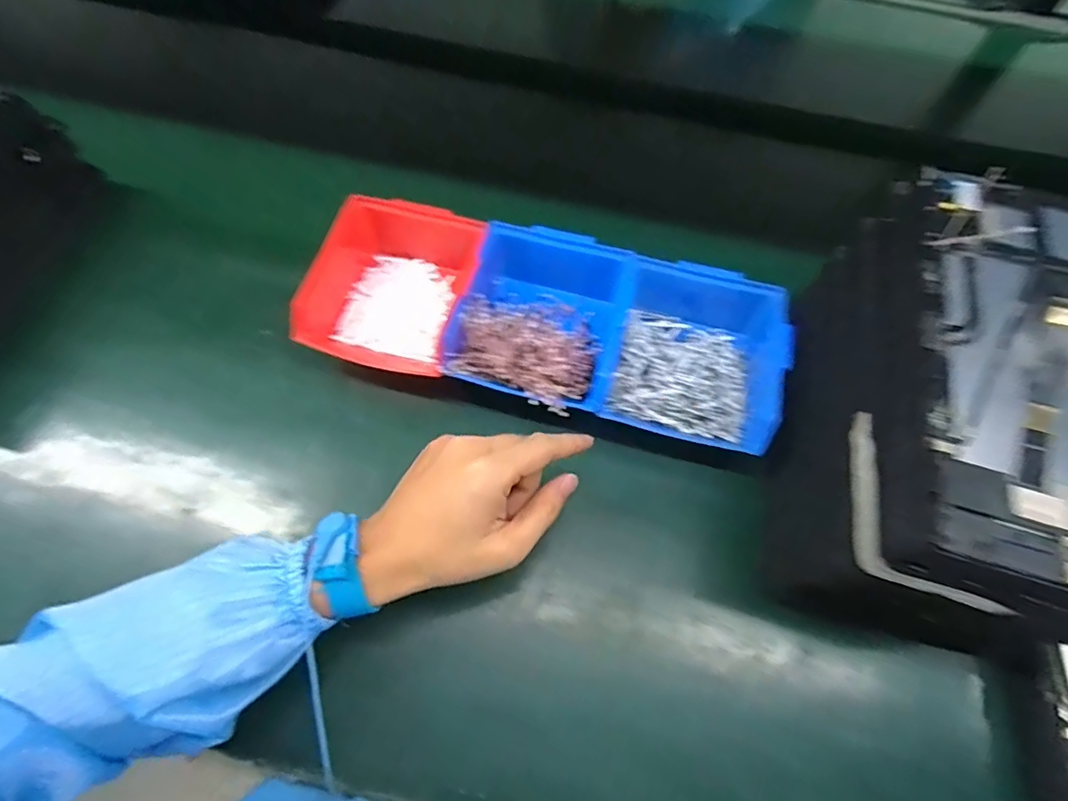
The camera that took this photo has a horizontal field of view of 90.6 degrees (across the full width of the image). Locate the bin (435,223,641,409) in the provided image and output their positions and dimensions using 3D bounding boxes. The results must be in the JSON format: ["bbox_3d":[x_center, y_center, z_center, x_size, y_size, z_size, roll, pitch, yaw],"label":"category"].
[{"bbox_3d":[0.006,-0.063,0.430,0.126,0.070,0.146,18,65,6],"label":"bin"}]

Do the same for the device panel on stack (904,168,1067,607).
[{"bbox_3d":[0.271,-0.012,0.271,0.150,0.030,0.235,17,65,6],"label":"device panel on stack"}]

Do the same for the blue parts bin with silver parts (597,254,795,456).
[{"bbox_3d":[0.127,-0.041,0.421,0.124,0.062,0.151,14,64,4],"label":"blue parts bin with silver parts"}]

